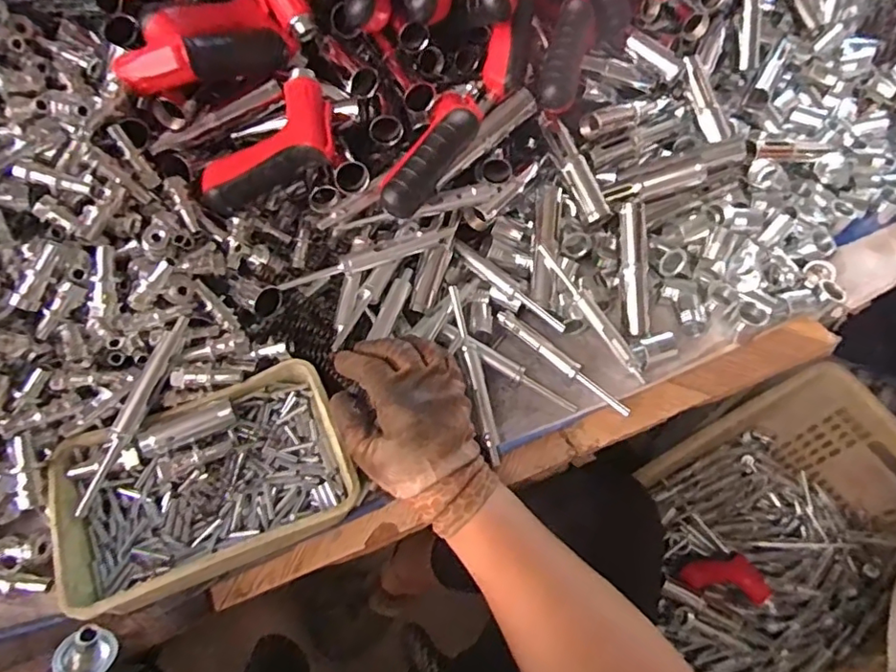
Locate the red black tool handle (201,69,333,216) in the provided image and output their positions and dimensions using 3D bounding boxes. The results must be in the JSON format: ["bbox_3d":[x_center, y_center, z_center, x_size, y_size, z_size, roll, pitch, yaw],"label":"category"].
[{"bbox_3d":[-0.151,-0.158,0.492,0.141,0.045,0.070,-44,69,-3],"label":"red black tool handle"}]

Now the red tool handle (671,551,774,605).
[{"bbox_3d":[0.409,0.357,0.828,0.133,0.027,0.068,-5,59,-7],"label":"red tool handle"}]

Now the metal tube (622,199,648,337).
[{"bbox_3d":[0.179,-0.068,0.544,0.026,0.023,0.133,0,85,-4],"label":"metal tube"}]

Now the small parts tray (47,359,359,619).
[{"bbox_3d":[-0.181,0.108,0.427,0.201,0.037,0.130,-19,62,-15],"label":"small parts tray"}]

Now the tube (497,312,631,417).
[{"bbox_3d":[0.106,0.024,0.525,0.145,0.014,0.016,38,63,17],"label":"tube"}]

